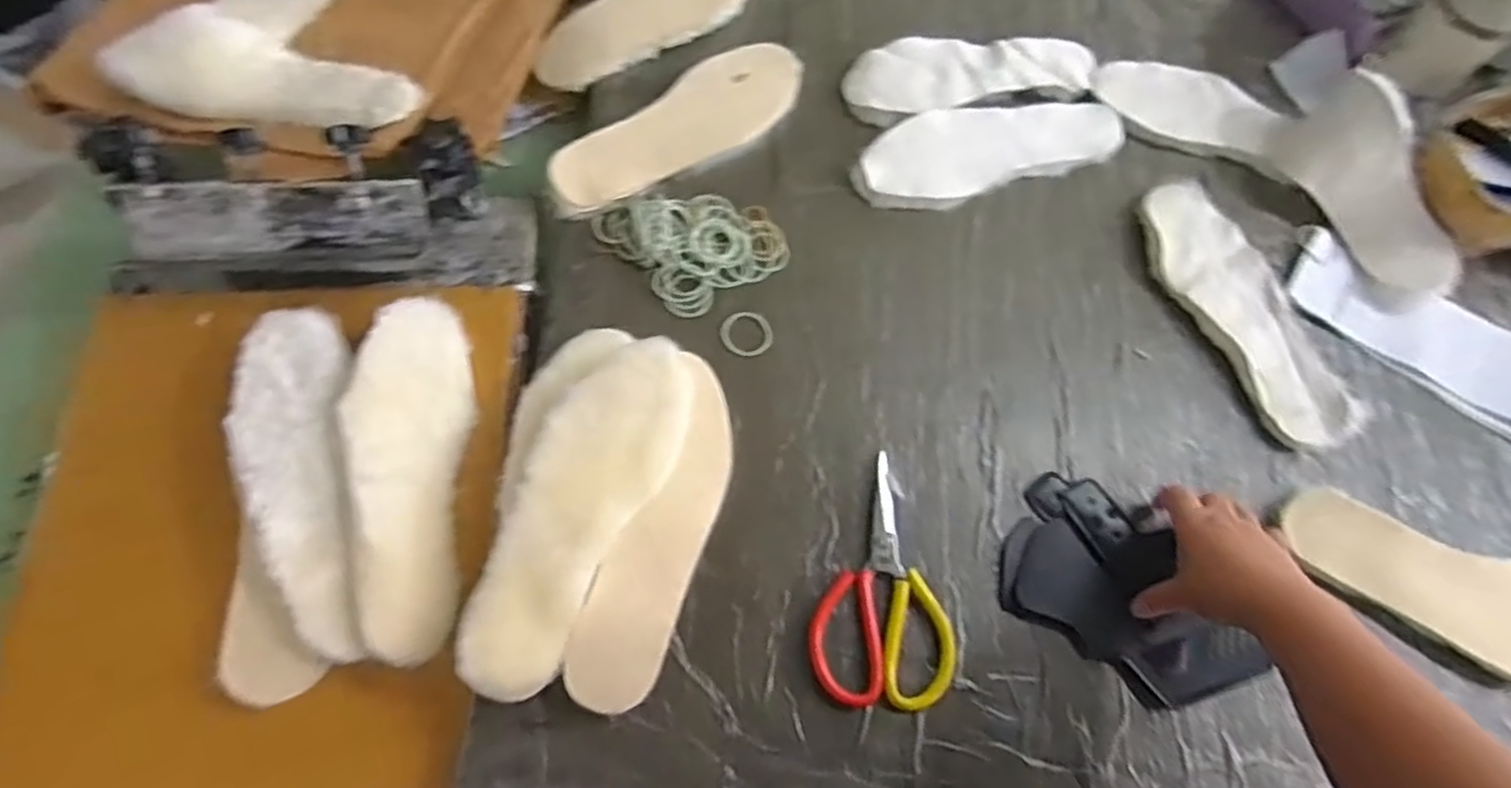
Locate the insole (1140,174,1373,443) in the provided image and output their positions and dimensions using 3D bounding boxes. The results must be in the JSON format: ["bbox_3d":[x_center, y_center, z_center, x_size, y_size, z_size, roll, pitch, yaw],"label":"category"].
[{"bbox_3d":[0.451,-0.082,0.702,0.099,0.016,0.276,-16,70,-9],"label":"insole"}]

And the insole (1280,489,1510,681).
[{"bbox_3d":[0.562,0.165,0.602,0.276,0.027,0.086,22,77,4],"label":"insole"}]

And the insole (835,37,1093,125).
[{"bbox_3d":[0.225,-0.331,0.781,0.264,0.014,0.099,-6,68,-6],"label":"insole"}]

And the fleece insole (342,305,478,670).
[{"bbox_3d":[-0.268,0.056,0.581,0.089,0.027,0.277,8,68,-31],"label":"fleece insole"}]

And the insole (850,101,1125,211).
[{"bbox_3d":[0.232,-0.246,0.752,0.281,0.025,0.087,-16,70,-9],"label":"insole"}]

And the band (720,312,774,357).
[{"bbox_3d":[-0.008,-0.054,0.674,0.045,0.004,0.044,1,68,-3],"label":"band"}]

